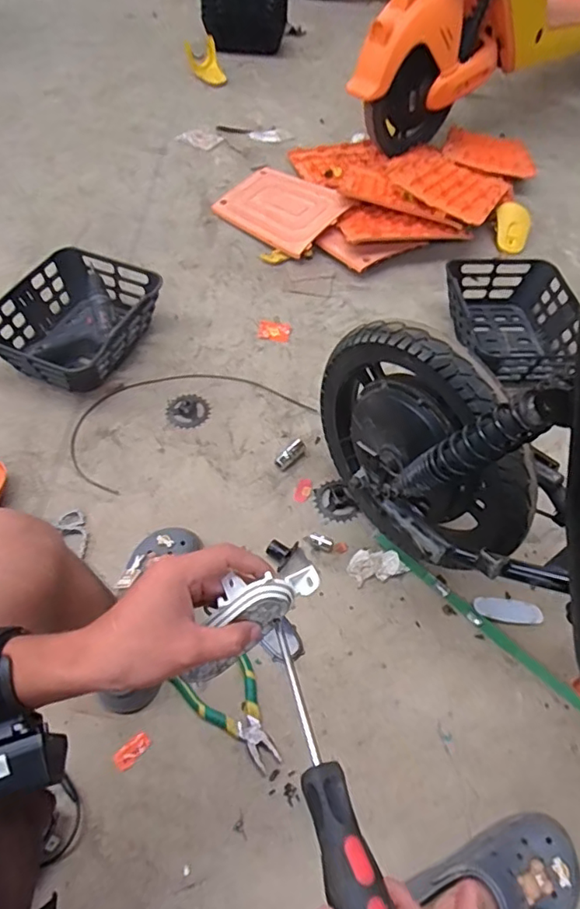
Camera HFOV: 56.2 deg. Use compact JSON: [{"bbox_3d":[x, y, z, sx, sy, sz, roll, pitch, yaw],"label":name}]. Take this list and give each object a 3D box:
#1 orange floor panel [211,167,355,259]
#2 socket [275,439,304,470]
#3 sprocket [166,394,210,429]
[{"bbox_3d":[-0.021,-0.671,1.461,0.333,0.027,0.260,35,68,23],"label":"orange floor panel"},{"bbox_3d":[0.002,0.000,1.029,0.025,0.019,0.072,34,62,19],"label":"socket"},{"bbox_3d":[-0.205,-0.088,1.093,0.087,0.005,0.086,1,56,-1],"label":"sprocket"}]

